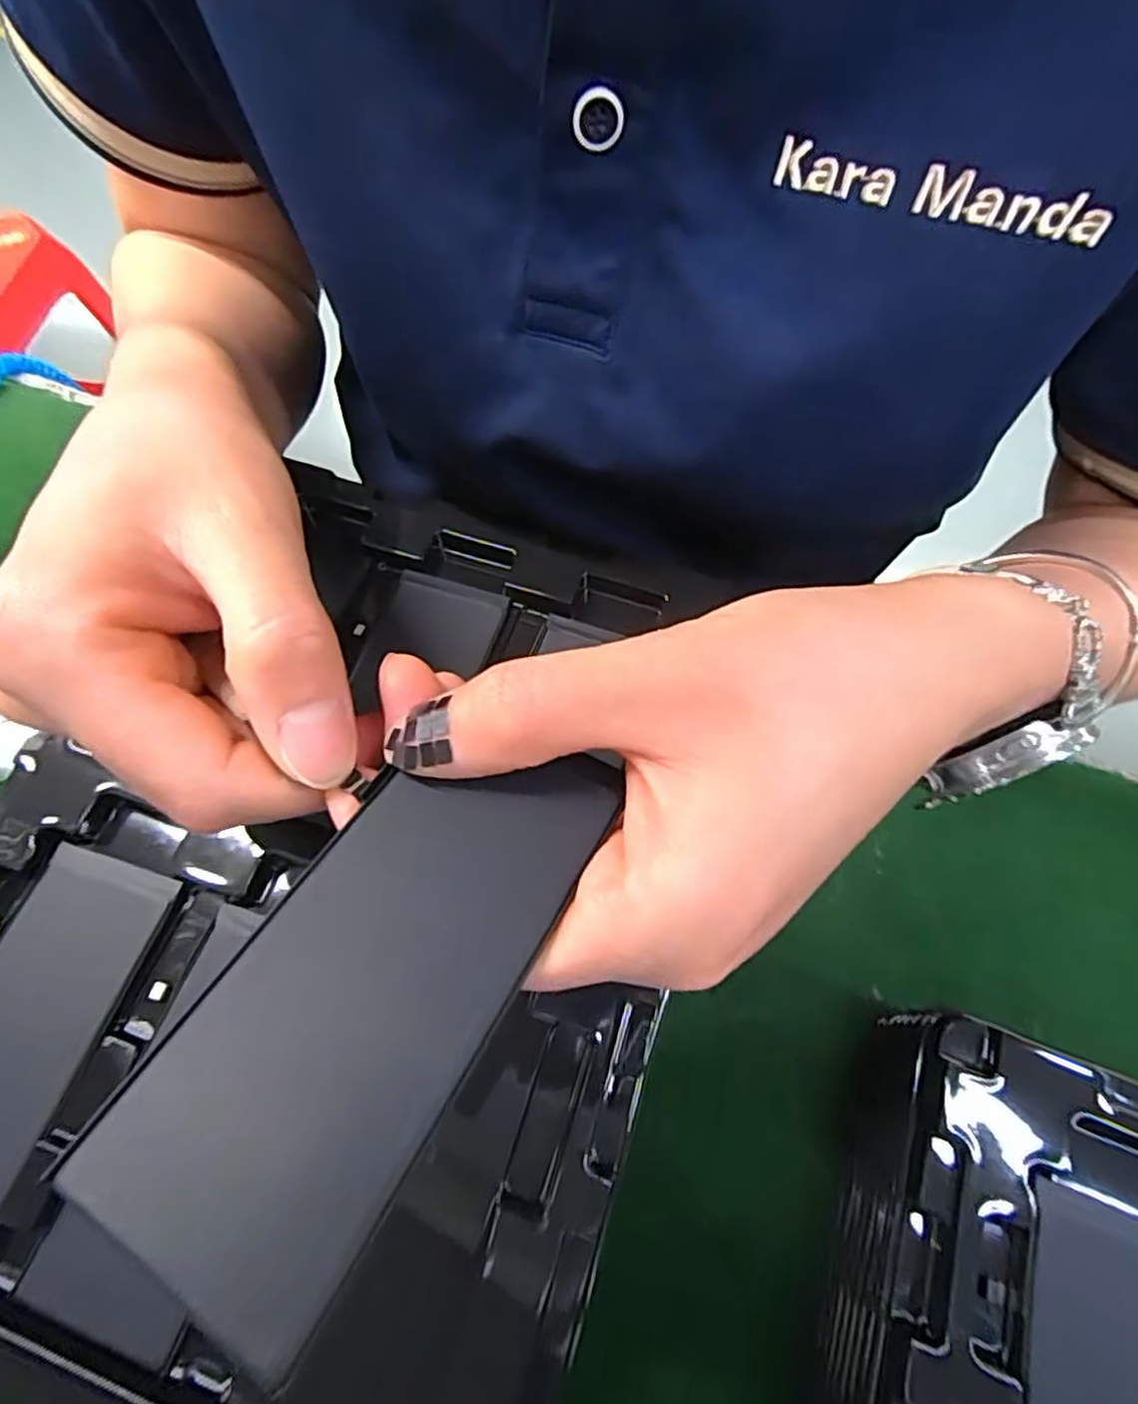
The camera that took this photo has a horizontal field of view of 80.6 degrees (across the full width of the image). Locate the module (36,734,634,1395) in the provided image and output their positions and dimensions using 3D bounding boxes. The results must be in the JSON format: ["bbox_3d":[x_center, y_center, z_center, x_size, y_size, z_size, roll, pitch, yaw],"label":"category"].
[{"bbox_3d":[-0.030,0.042,0.113,0.045,0.006,0.096,31,58,13],"label":"module"}]

